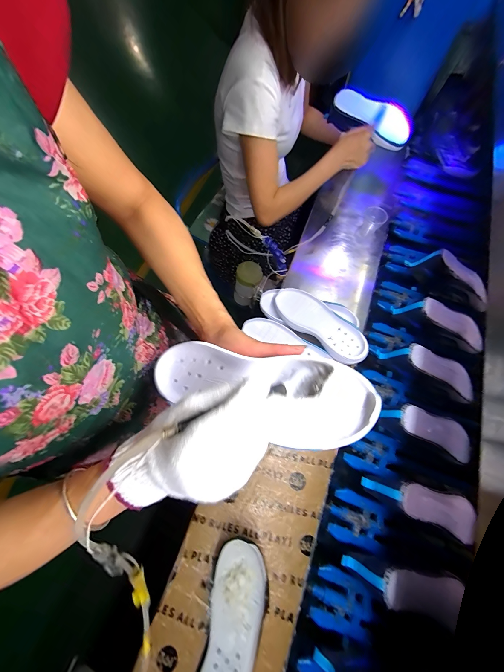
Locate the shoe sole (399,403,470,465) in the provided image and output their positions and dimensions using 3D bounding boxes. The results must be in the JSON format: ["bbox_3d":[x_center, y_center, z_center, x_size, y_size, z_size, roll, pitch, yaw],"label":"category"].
[{"bbox_3d":[0.392,0.201,0.550,0.193,0.007,0.070,27,73,-11],"label":"shoe sole"}]

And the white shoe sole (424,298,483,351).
[{"bbox_3d":[0.509,-0.039,0.653,0.194,0.014,0.064,29,73,-10],"label":"white shoe sole"}]

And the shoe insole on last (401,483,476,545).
[{"bbox_3d":[0.359,0.334,0.496,0.185,0.009,0.070,26,73,-10],"label":"shoe insole on last"}]

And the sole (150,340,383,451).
[{"bbox_3d":[-0.007,0.048,0.273,0.248,0.044,0.091,11,71,25],"label":"sole"}]

